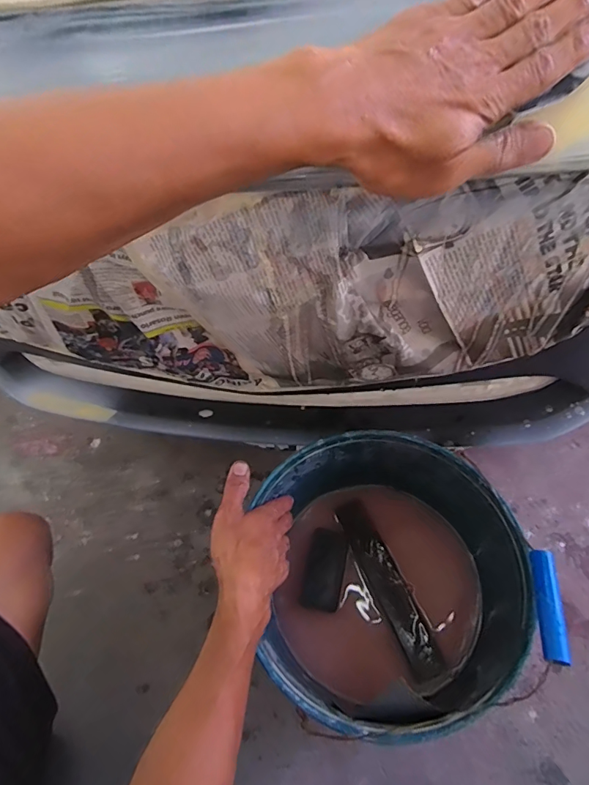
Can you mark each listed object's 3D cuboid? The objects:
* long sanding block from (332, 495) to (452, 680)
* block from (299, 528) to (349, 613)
[{"bbox_3d":[0.122,0.245,0.577,0.042,0.024,0.226,-24,59,-7],"label":"long sanding block"},{"bbox_3d":[0.041,0.238,0.601,0.051,0.020,0.099,8,61,12],"label":"block"}]

